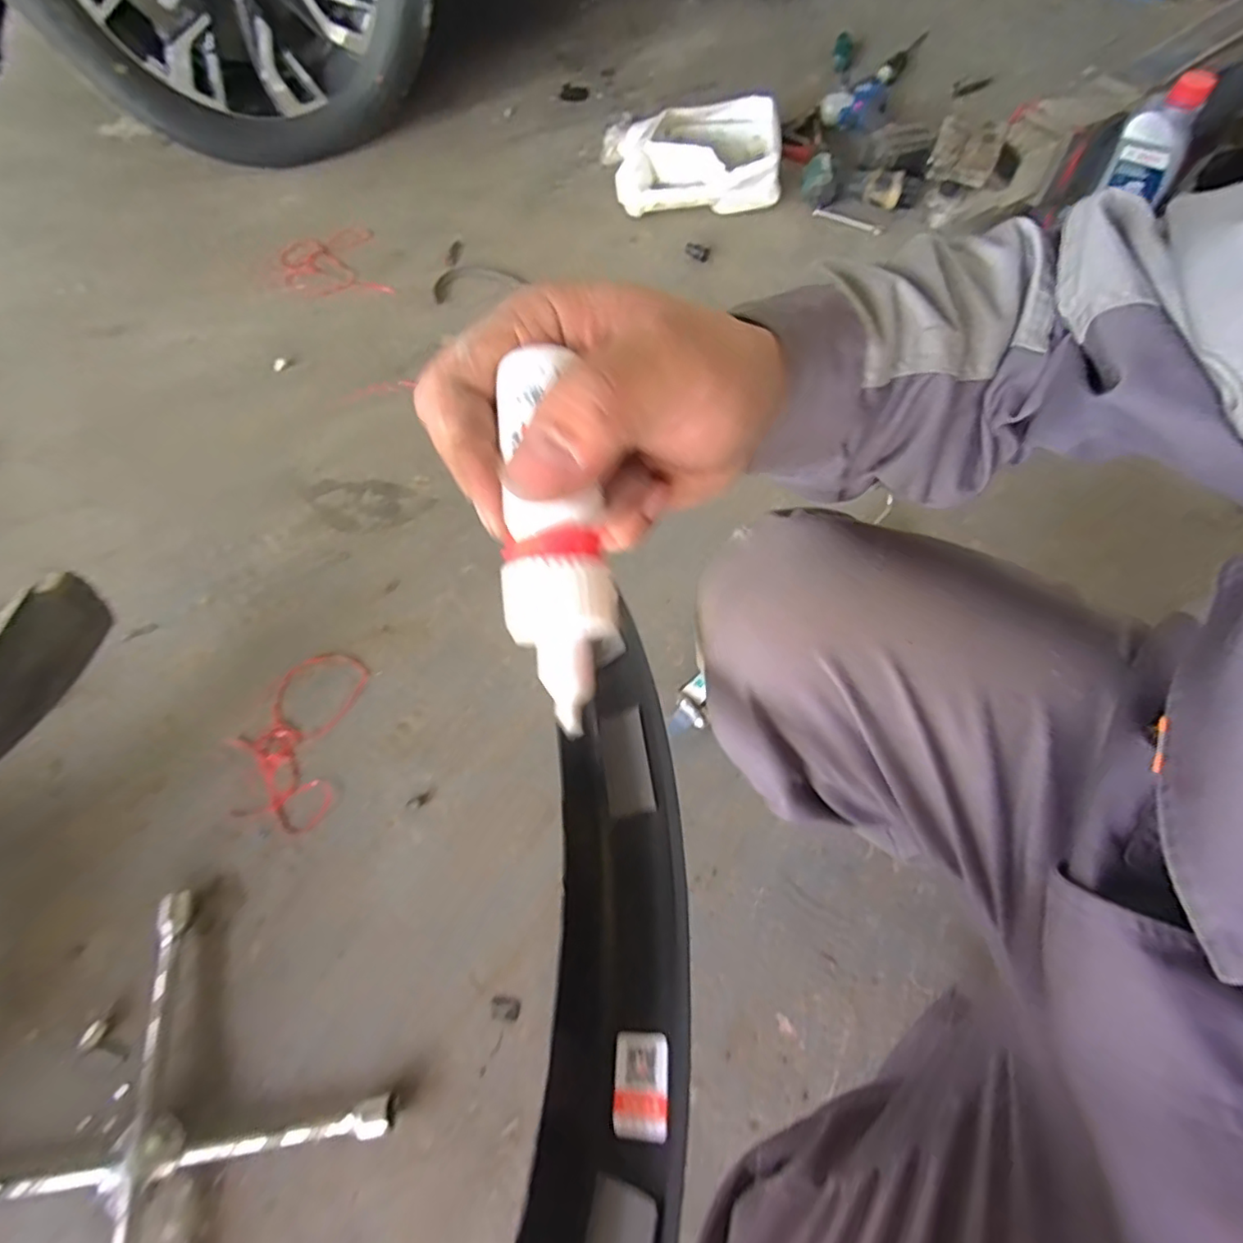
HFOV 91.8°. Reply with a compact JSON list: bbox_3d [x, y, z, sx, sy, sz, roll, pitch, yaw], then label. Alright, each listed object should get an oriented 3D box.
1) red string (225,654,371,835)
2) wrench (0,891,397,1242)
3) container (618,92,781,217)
[{"bbox_3d":[-0.398,0.137,0.721,0.144,0.013,0.204,5,69,8],"label":"red string"},{"bbox_3d":[-0.421,0.503,0.526,0.362,0.035,0.354,30,70,16],"label":"wrench"},{"bbox_3d":[0.139,-0.842,1.100,0.291,0.090,0.204,0,65,3],"label":"container"}]

